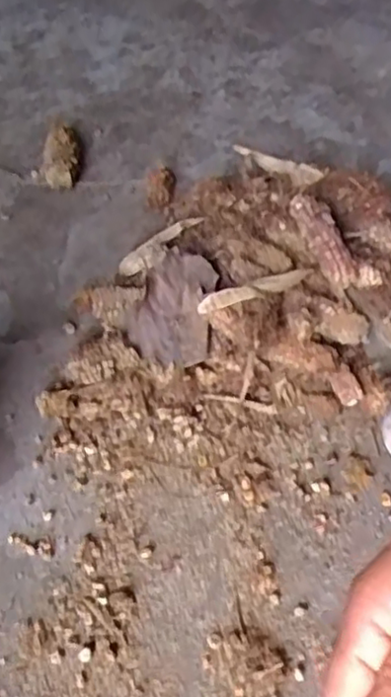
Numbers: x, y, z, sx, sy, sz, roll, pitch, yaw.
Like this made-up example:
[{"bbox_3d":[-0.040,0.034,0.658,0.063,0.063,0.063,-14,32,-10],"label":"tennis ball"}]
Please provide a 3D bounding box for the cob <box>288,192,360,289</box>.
[{"bbox_3d":[0.117,-0.103,0.645,0.027,0.024,0.103,-20,69,-14],"label":"cob"}]

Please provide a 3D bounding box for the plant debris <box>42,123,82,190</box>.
[{"bbox_3d":[-0.149,-0.219,0.791,0.038,0.031,0.086,-5,52,-3],"label":"plant debris"}]

